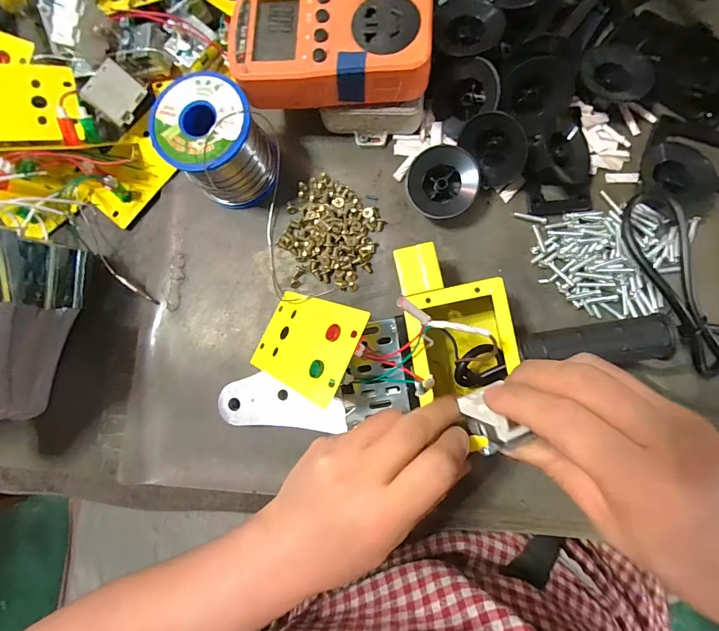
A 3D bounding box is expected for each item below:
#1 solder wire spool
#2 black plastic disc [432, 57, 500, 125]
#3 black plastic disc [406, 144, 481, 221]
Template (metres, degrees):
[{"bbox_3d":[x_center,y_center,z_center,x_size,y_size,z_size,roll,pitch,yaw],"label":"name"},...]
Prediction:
[{"bbox_3d":[-0.099,-0.121,0.265,0.064,0.064,0.066,-1,83,5],"label":"solder wire spool"},{"bbox_3d":[0.073,-0.157,0.263,0.046,0.012,0.039,-16,105,39],"label":"black plastic disc"},{"bbox_3d":[0.058,-0.093,0.270,0.048,0.023,0.047,-1,83,5],"label":"black plastic disc"}]

